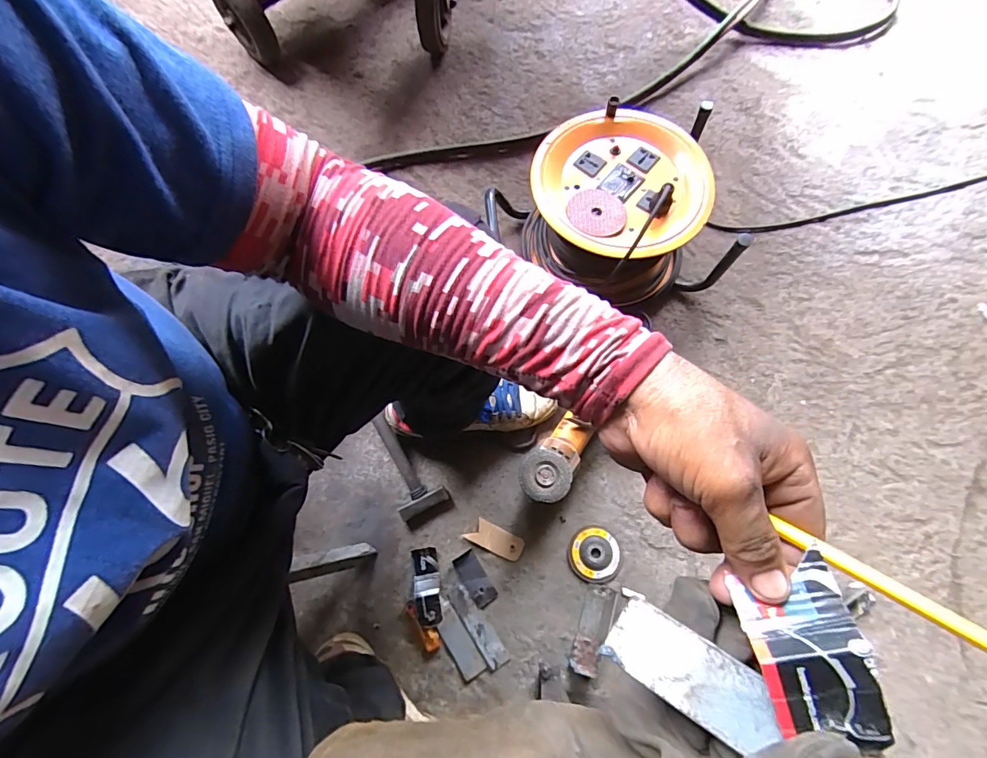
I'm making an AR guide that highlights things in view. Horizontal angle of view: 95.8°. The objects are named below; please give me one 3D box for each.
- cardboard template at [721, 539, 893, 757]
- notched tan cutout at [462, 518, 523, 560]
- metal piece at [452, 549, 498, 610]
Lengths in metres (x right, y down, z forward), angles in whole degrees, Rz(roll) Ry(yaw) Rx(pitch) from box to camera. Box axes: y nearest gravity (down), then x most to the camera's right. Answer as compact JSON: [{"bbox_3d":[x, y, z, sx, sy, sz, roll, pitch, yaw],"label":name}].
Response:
[{"bbox_3d":[0.139,0.121,0.194,0.043,0.025,0.076,-11,74,-4],"label":"cardboard template"},{"bbox_3d":[0.003,0.262,0.726,0.091,0.004,0.039,25,81,8],"label":"notched tan cutout"},{"bbox_3d":[-0.030,0.320,0.708,0.037,0.007,0.085,-33,74,-8],"label":"metal piece"}]

